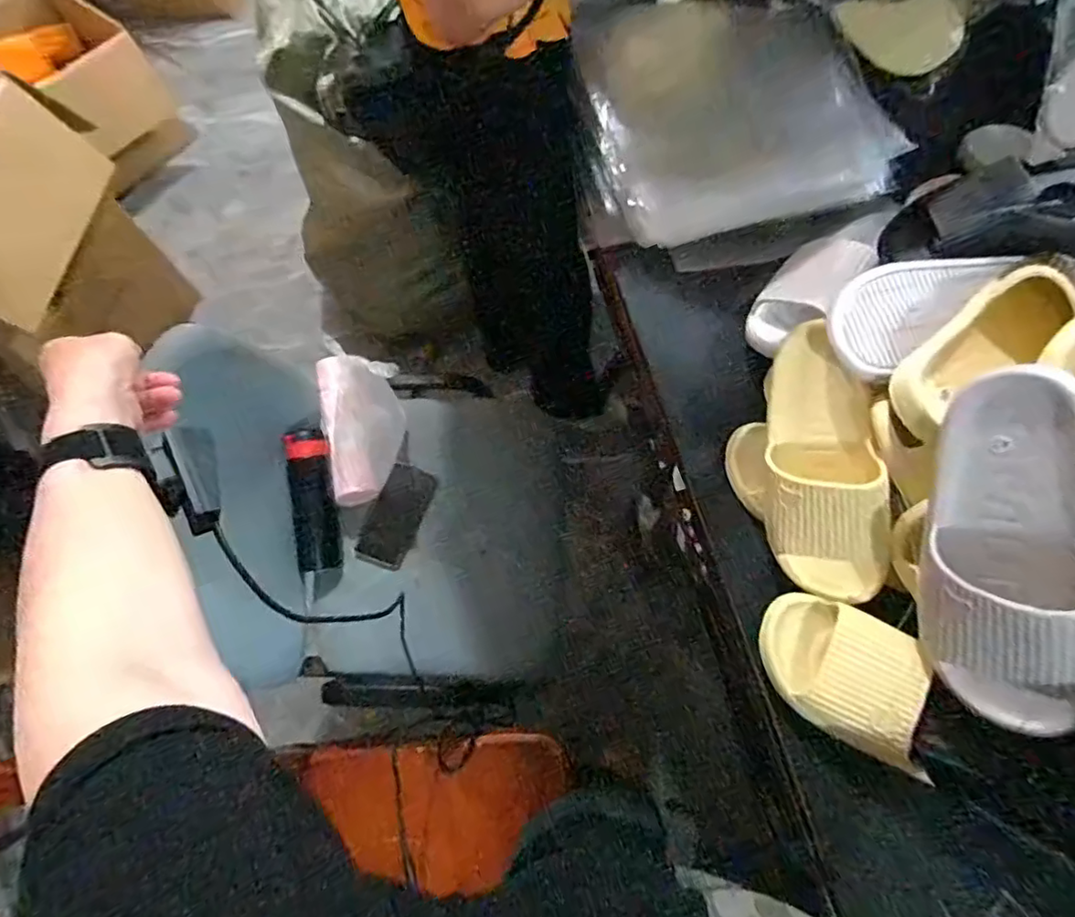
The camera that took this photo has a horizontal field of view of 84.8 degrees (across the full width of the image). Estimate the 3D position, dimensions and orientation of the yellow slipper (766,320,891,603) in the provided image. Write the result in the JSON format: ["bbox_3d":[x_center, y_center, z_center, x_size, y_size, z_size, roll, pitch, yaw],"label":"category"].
[{"bbox_3d":[0.264,0.006,0.547,0.089,0.087,0.260,-5,86,0],"label":"yellow slipper"}]

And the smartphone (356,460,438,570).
[{"bbox_3d":[-0.230,0.095,0.963,0.081,0.007,0.168,22,82,3],"label":"smartphone"}]

